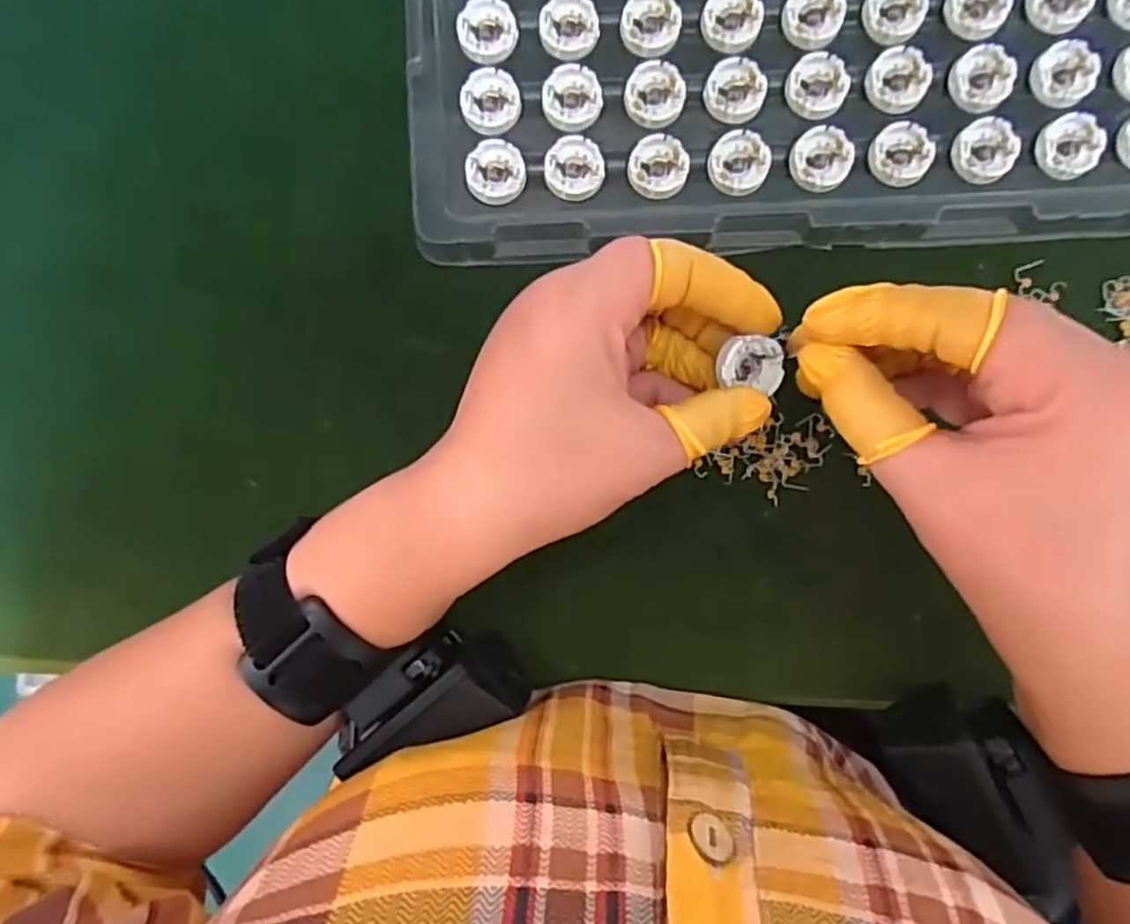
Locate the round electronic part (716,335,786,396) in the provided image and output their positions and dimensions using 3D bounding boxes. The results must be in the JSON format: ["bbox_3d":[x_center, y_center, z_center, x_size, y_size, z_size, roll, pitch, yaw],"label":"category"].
[{"bbox_3d":[0.064,-0.034,0.239,0.021,0.009,0.017,7,91,1],"label":"round electronic part"}]

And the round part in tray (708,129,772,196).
[{"bbox_3d":[0.068,-0.116,0.274,0.023,0.004,0.024,0,87,1],"label":"round part in tray"}]

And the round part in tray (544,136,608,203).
[{"bbox_3d":[0.004,-0.114,0.274,0.023,0.004,0.024,0,91,1],"label":"round part in tray"}]

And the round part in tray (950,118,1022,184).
[{"bbox_3d":[0.162,-0.120,0.272,0.025,0.004,0.024,0,87,1],"label":"round part in tray"}]

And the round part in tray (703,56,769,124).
[{"bbox_3d":[0.066,-0.144,0.273,0.023,0.004,0.024,0,87,1],"label":"round part in tray"}]

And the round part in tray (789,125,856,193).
[{"bbox_3d":[0.099,-0.117,0.273,0.023,0.005,0.023,0,87,1],"label":"round part in tray"}]

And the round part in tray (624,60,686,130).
[{"bbox_3d":[0.035,-0.142,0.274,0.023,0.004,0.024,0,87,1],"label":"round part in tray"}]

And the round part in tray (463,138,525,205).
[{"bbox_3d":[-0.027,-0.112,0.274,0.023,0.004,0.024,0,87,1],"label":"round part in tray"}]

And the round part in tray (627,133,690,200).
[{"bbox_3d":[0.036,-0.114,0.273,0.023,0.004,0.024,0,87,1],"label":"round part in tray"}]

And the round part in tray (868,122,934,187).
[{"bbox_3d":[0.130,-0.119,0.273,0.024,0.004,0.023,0,87,1],"label":"round part in tray"}]

